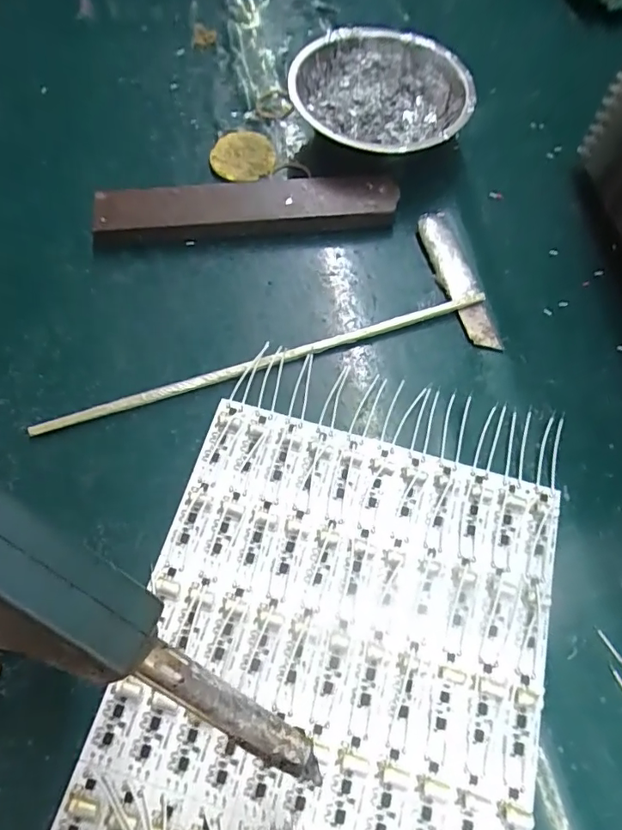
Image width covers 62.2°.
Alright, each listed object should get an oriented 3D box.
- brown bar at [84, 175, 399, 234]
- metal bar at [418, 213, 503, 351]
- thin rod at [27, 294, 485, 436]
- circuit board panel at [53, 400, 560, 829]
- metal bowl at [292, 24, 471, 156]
[{"bbox_3d":[-0.044,-0.141,0.345,0.198,0.017,0.037,-6,67,-3],"label":"brown bar"},{"bbox_3d":[0.094,-0.087,0.327,0.021,0.011,0.099,-16,68,-7],"label":"metal bar"},{"bbox_3d":[-0.025,-0.032,0.305,0.275,0.007,0.011,-16,68,-7],"label":"thin rod"},{"bbox_3d":[0.011,0.116,0.244,0.191,0.005,0.224,15,68,6],"label":"circuit board panel"},{"bbox_3d":[0.050,-0.224,0.365,0.115,0.041,0.115,0,66,0],"label":"metal bowl"}]

